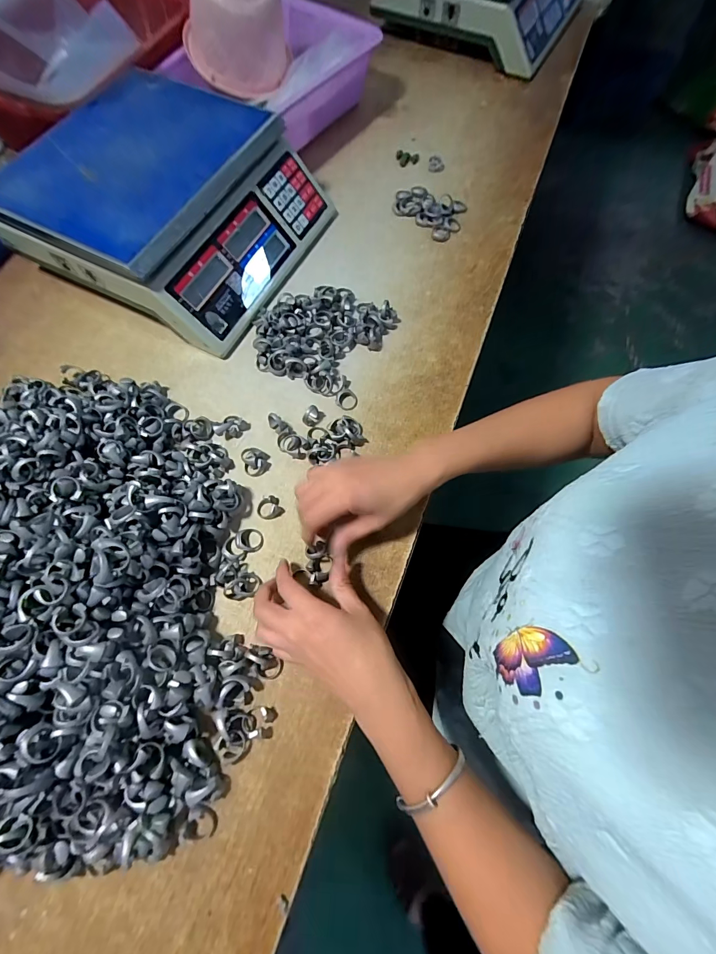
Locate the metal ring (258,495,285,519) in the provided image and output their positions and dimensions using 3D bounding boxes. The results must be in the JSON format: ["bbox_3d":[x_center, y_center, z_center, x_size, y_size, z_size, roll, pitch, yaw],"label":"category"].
[{"bbox_3d":[-0.090,0.029,0.387,0.025,0.013,0.025,0,69,-1],"label":"metal ring"}]

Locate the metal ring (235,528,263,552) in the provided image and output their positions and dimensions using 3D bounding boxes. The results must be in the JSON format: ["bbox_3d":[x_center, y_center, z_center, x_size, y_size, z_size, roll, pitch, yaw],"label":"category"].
[{"bbox_3d":[-0.106,0.061,0.376,0.025,0.009,0.023,0,69,-1],"label":"metal ring"}]

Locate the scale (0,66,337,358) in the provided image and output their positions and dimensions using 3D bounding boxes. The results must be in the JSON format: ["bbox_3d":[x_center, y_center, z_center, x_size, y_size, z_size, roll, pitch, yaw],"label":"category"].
[{"bbox_3d":[-0.220,-0.333,0.473,0.290,0.111,0.283,27,71,9],"label":"scale"}]

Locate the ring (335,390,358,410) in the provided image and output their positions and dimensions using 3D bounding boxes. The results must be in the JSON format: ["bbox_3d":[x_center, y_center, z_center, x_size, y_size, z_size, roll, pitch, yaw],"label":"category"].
[{"bbox_3d":[-0.013,-0.088,0.435,0.024,0.007,0.023,0,69,-1],"label":"ring"}]

